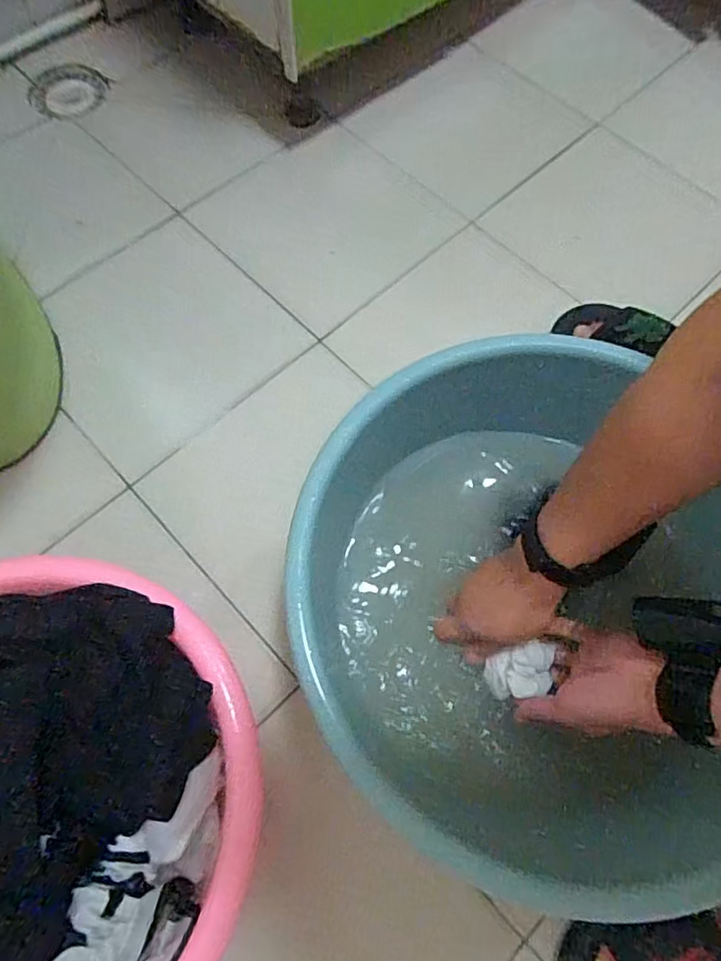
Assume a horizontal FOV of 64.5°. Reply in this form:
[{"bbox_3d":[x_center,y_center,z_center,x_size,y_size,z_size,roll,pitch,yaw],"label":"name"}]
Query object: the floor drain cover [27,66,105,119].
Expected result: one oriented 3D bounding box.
[{"bbox_3d":[-0.483,-0.648,0.950,0.125,0.016,0.125,0,69,-2],"label":"floor drain cover"}]

